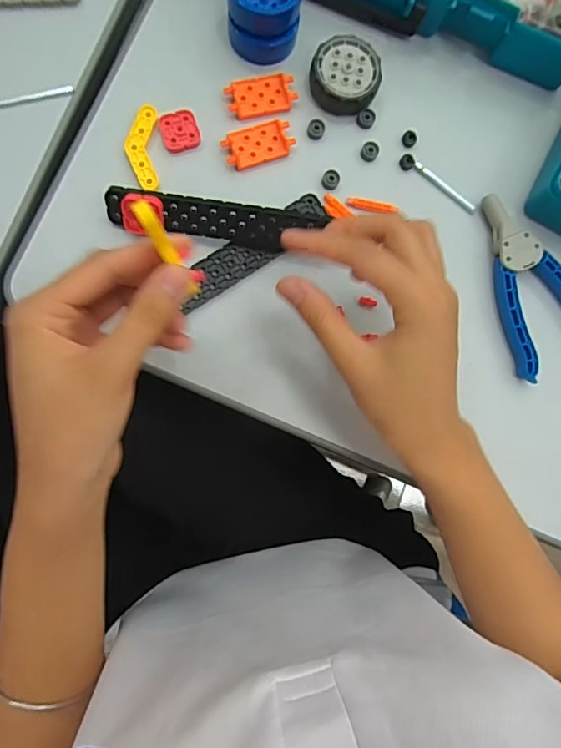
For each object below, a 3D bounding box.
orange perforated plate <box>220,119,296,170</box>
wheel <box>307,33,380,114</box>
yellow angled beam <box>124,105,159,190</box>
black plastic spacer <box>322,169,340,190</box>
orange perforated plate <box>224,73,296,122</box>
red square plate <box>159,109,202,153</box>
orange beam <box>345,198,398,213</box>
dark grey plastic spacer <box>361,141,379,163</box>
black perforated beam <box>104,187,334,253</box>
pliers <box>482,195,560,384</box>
[{"bbox_3d":[-0.015,-0.160,0.345,0.048,0.005,0.025,-21,88,-7],"label":"orange perforated plate"},{"bbox_3d":[0.045,-0.209,0.350,0.048,0.016,0.049,0,85,-6],"label":"wheel"},{"bbox_3d":[-0.094,-0.153,0.337,0.021,0.004,0.058,-2,86,-6],"label":"yellow angled beam"},{"bbox_3d":[0.036,-0.137,0.350,0.012,0.004,0.013,0,86,-6],"label":"black plastic spacer"},{"bbox_3d":[-0.013,-0.195,0.348,0.048,0.005,0.027,-15,87,-7],"label":"orange perforated plate"},{"bbox_3d":[-0.069,-0.167,0.341,0.025,0.005,0.026,-18,88,-7],"label":"red square plate"},{"bbox_3d":[0.066,-0.119,0.351,0.037,0.004,0.007,11,84,-5],"label":"orange beam"},{"bbox_3d":[0.064,-0.159,0.355,0.012,0.007,0.012,0,85,-6],"label":"dark grey plastic spacer"},{"bbox_3d":[-0.043,-0.099,0.326,0.140,0.029,0.007,8,42,-2],"label":"black perforated beam"},{"bbox_3d":[0.184,-0.066,0.356,0.067,0.018,0.128,-14,87,-7],"label":"pliers"}]

